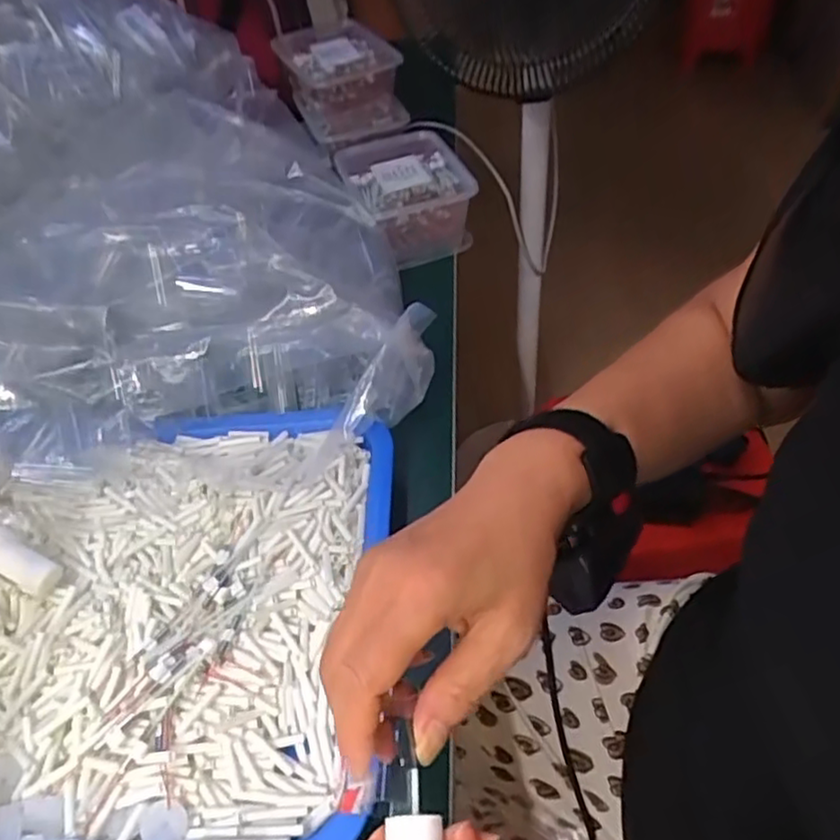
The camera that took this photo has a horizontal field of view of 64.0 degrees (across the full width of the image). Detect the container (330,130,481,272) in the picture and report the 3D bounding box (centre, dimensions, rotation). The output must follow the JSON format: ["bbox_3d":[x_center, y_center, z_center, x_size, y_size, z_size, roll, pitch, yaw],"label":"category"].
[{"bbox_3d":[-0.016,-0.231,0.696,0.116,0.069,0.154,-16,45,-9],"label":"container"}]

